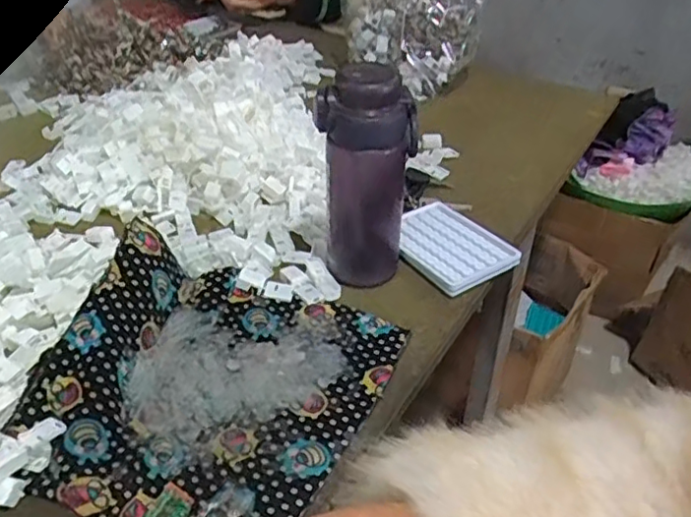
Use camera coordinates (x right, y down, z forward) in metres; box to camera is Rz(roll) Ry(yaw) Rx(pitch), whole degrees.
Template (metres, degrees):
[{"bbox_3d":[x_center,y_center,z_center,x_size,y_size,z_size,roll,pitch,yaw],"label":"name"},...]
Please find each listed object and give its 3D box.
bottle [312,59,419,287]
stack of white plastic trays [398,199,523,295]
[{"bbox_3d":[0.019,-0.073,0.566,0.067,0.197,0.066,-32,49,-34],"label":"bottle"},{"bbox_3d":[0.103,-0.019,0.652,0.093,0.018,0.142,-20,44,-24],"label":"stack of white plastic trays"}]

